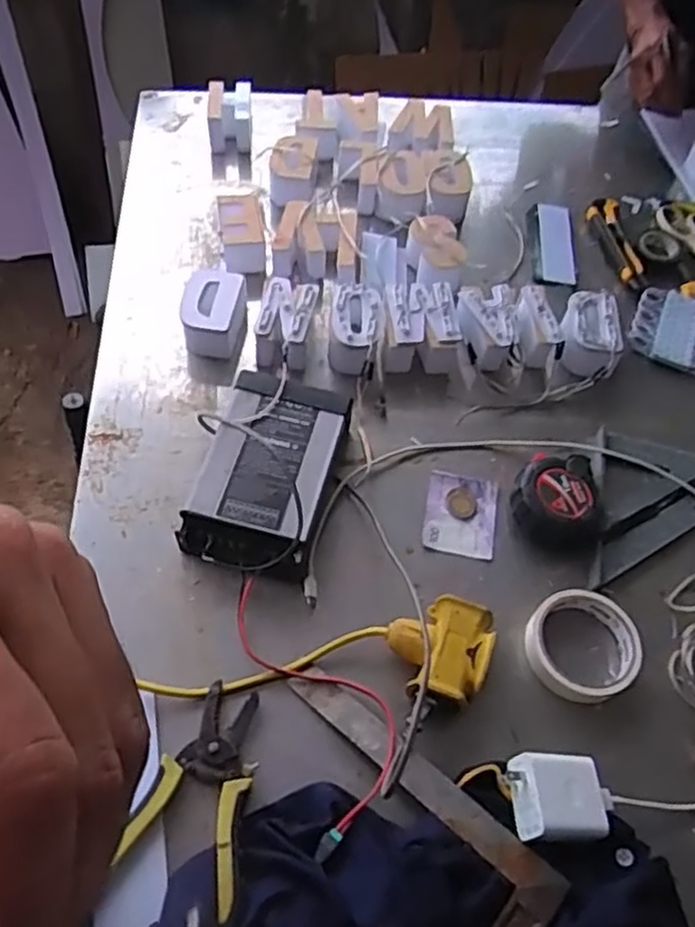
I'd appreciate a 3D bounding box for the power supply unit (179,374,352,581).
[{"bbox_3d":[-0.070,0.007,0.648,0.112,0.046,0.186,13,58,4],"label":"power supply unit"}]

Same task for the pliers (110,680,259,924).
[{"bbox_3d":[-0.109,0.233,0.522,0.078,0.015,0.144,9,58,1],"label":"pliers"}]

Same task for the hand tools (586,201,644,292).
[{"bbox_3d":[0.326,-0.267,0.877,0.039,0.013,0.138,-3,59,-6],"label":"hand tools"}]

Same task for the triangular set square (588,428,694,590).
[{"bbox_3d":[0.290,0.018,0.705,0.233,0.013,0.123,-25,66,-24],"label":"triangular set square"}]

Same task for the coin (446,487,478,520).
[{"bbox_3d":[0.108,0.037,0.680,0.027,0.004,0.030,2,58,-3],"label":"coin"}]

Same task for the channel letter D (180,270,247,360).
[{"bbox_3d":[-0.140,-0.159,0.749,0.058,0.049,0.087,7,58,0],"label":"channel letter D"}]

